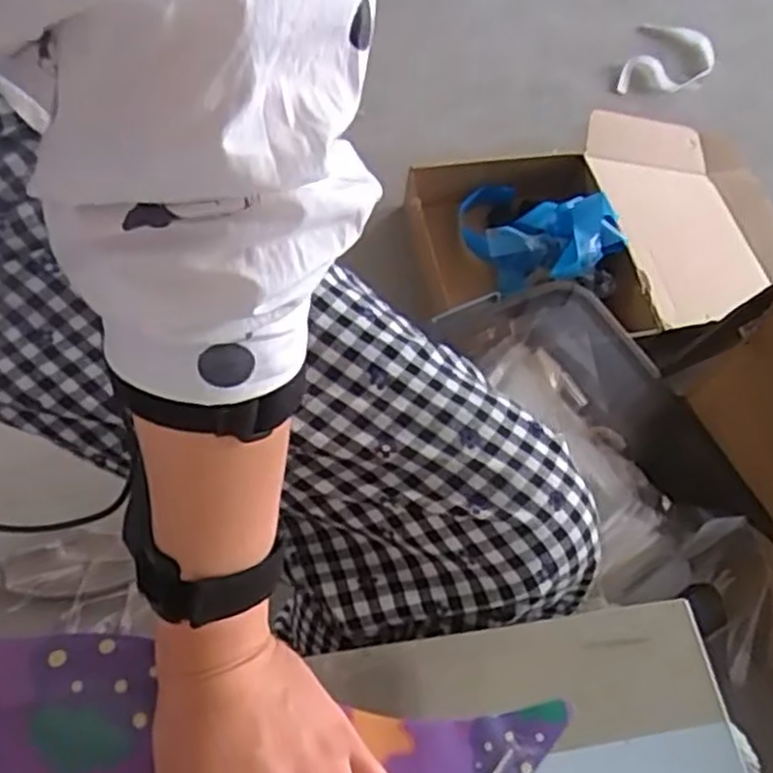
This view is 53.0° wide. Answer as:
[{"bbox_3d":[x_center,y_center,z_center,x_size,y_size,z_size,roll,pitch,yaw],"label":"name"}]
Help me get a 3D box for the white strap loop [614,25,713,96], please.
[{"bbox_3d":[0.515,-0.592,1.398,0.149,0.035,0.221,24,62,6],"label":"white strap loop"}]

